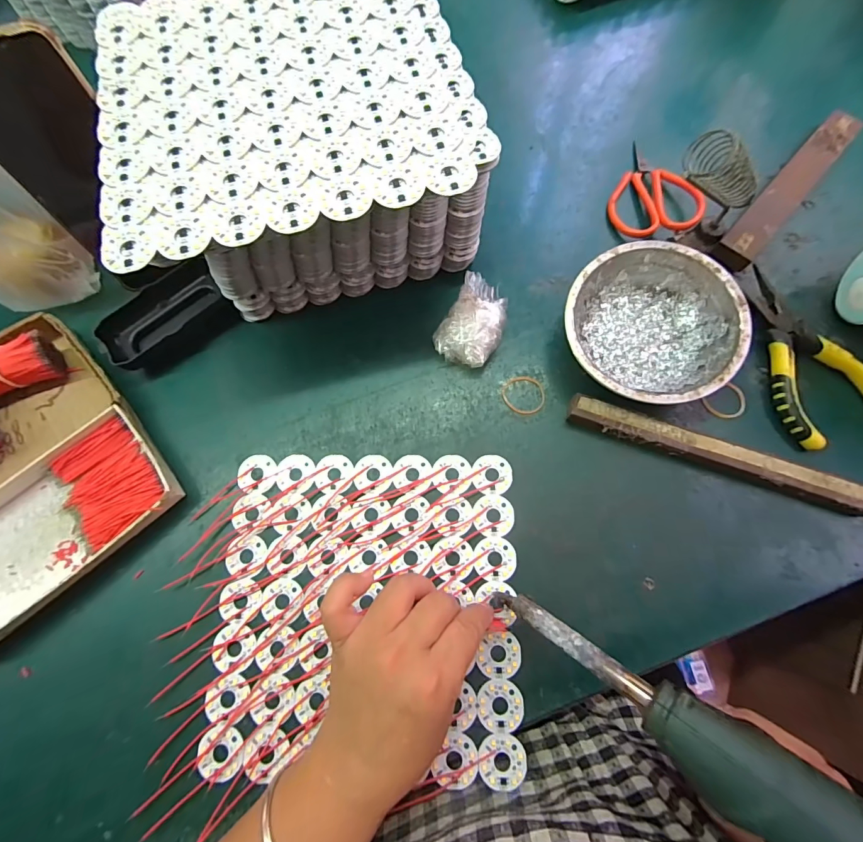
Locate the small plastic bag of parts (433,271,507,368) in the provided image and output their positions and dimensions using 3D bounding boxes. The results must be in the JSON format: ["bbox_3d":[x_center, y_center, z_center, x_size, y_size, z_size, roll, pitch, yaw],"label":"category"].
[{"bbox_3d":[0.036,-0.083,0.331,0.048,0.039,0.076,26,76,9],"label":"small plastic bag of parts"}]

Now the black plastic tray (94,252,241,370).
[{"bbox_3d":[-0.225,-0.087,0.348,0.103,0.021,0.061,-37,76,-9],"label":"black plastic tray"}]

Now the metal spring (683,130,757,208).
[{"bbox_3d":[0.218,-0.181,0.296,0.080,0.031,0.026,6,70,-34],"label":"metal spring"}]

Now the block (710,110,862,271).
[{"bbox_3d":[0.319,-0.208,0.364,0.030,0.025,0.198,41,78,12],"label":"block"}]

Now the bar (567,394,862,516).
[{"bbox_3d":[0.208,0.025,0.302,0.211,0.019,0.020,21,75,7],"label":"bar"}]

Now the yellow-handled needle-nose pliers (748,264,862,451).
[{"bbox_3d":[0.310,-0.054,0.324,0.078,0.017,0.153,0,73,1],"label":"yellow-handled needle-nose pliers"}]

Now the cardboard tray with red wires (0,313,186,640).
[{"bbox_3d":[-0.325,0.037,0.308,0.189,0.040,0.208,-40,77,-10],"label":"cardboard tray with red wires"}]

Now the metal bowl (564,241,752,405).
[{"bbox_3d":[0.168,-0.070,0.319,0.123,0.045,0.125,0,73,1],"label":"metal bowl"}]

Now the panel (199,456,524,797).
[{"bbox_3d":[-0.046,0.127,0.288,0.208,0.009,0.203,0,73,1],"label":"panel"}]

